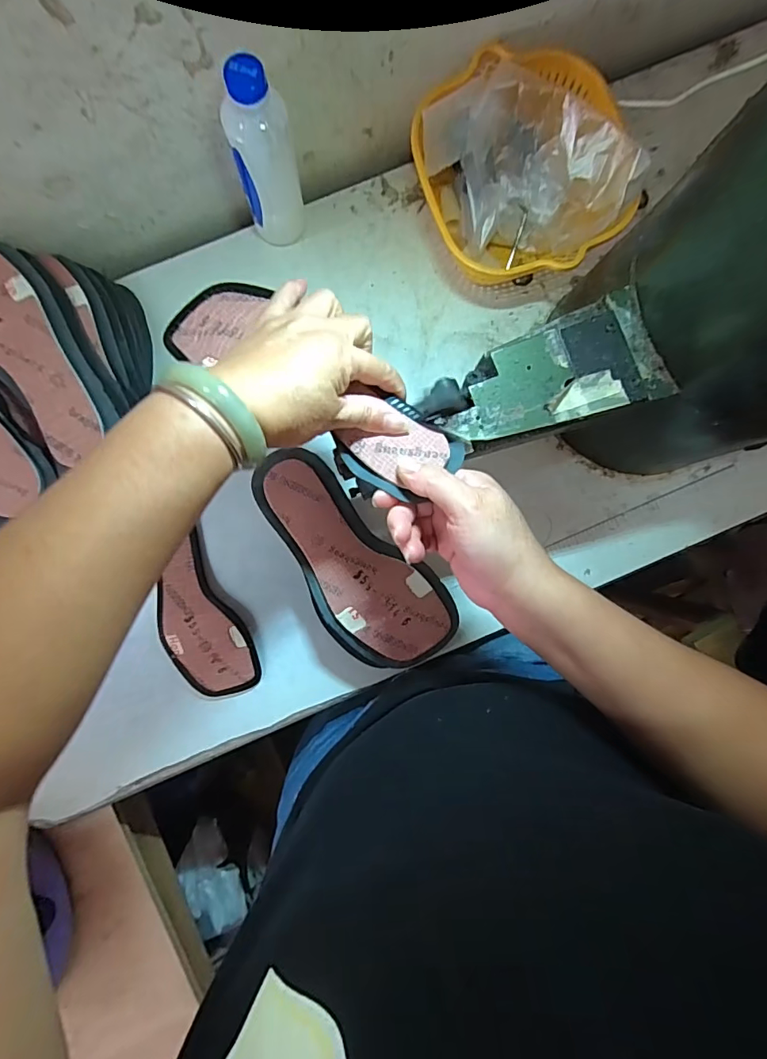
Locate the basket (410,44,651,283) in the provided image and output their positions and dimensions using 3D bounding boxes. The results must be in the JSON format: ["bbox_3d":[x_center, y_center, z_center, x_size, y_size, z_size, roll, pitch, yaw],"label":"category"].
[{"bbox_3d":[0.138,-0.353,0.503,0.196,0.102,0.208,0,87,-1],"label":"basket"}]

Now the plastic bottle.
[{"bbox_3d":[-0.110,-0.343,0.455,0.050,0.168,0.058,37,87,1],"label":"plastic bottle"}]

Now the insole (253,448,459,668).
[{"bbox_3d":[-0.038,0.035,0.470,0.104,0.025,0.241,-44,89,-2],"label":"insole"}]

